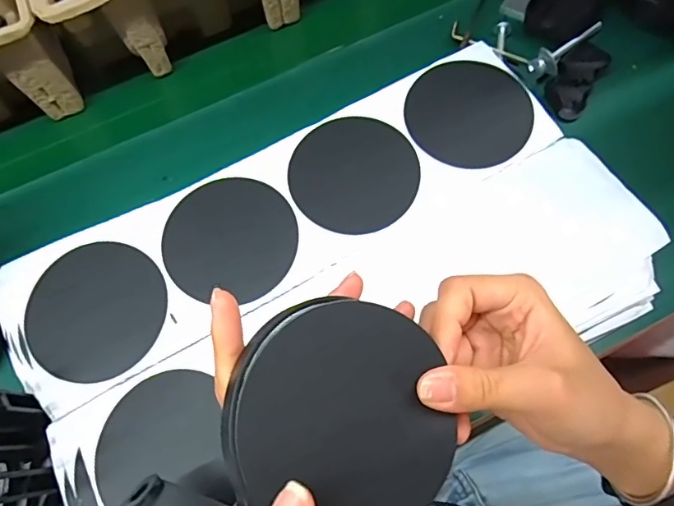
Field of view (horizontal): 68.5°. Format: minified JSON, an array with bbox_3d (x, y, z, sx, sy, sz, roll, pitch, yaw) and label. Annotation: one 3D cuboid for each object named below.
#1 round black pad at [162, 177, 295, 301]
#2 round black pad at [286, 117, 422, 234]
[{"bbox_3d":[-0.076,-0.011,0.350,0.092,0.009,0.087,0,65,-1],"label":"round black pad"},{"bbox_3d":[0.013,-0.059,0.364,0.094,0.004,0.089,-1,70,4],"label":"round black pad"}]

